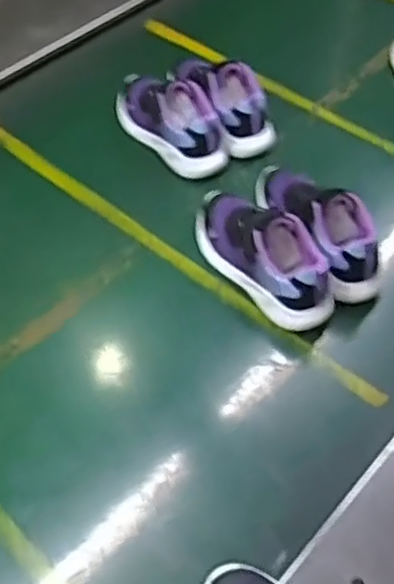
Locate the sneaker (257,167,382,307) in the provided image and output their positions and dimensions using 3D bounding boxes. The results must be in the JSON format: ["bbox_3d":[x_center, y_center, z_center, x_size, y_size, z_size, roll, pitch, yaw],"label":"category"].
[{"bbox_3d":[0.140,-0.090,0.790,0.071,0.080,0.215,-26,58,-19],"label":"sneaker"}]

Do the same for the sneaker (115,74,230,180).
[{"bbox_3d":[-0.041,-0.248,0.931,0.086,0.098,0.218,-31,60,-21],"label":"sneaker"}]

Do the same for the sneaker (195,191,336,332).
[{"bbox_3d":[0.073,-0.053,0.783,0.073,0.111,0.212,-33,61,-23],"label":"sneaker"}]

